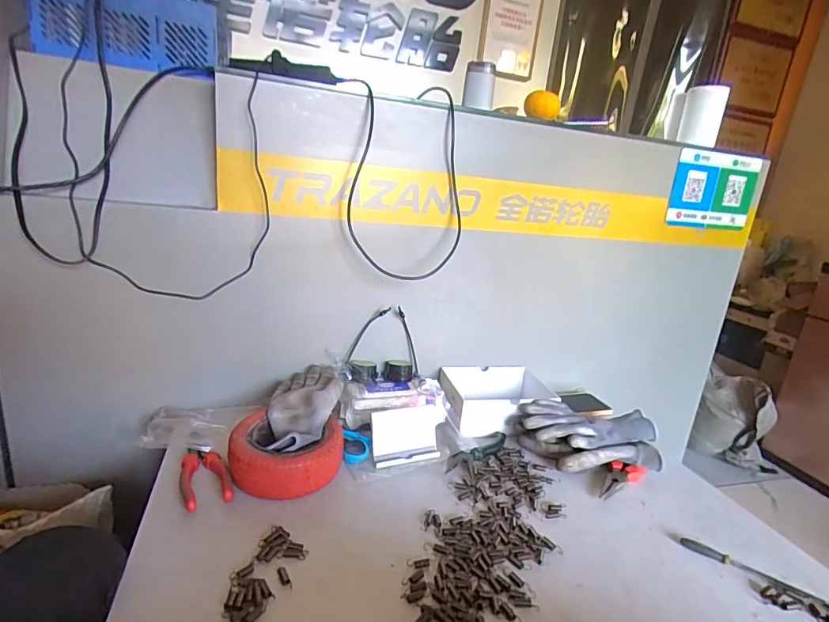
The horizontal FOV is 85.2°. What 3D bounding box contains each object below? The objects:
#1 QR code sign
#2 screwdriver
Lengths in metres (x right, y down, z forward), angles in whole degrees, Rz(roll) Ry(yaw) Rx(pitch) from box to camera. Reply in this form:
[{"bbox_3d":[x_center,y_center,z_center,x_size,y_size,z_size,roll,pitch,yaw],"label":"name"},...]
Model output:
[{"bbox_3d":[0.594,-0.237,0.901,0.219,0.144,0.010,1,28,-14],"label":"QR code sign"},{"bbox_3d":[0.398,0.311,0.540,0.139,0.013,0.020,20,21,35],"label":"screwdriver"}]

